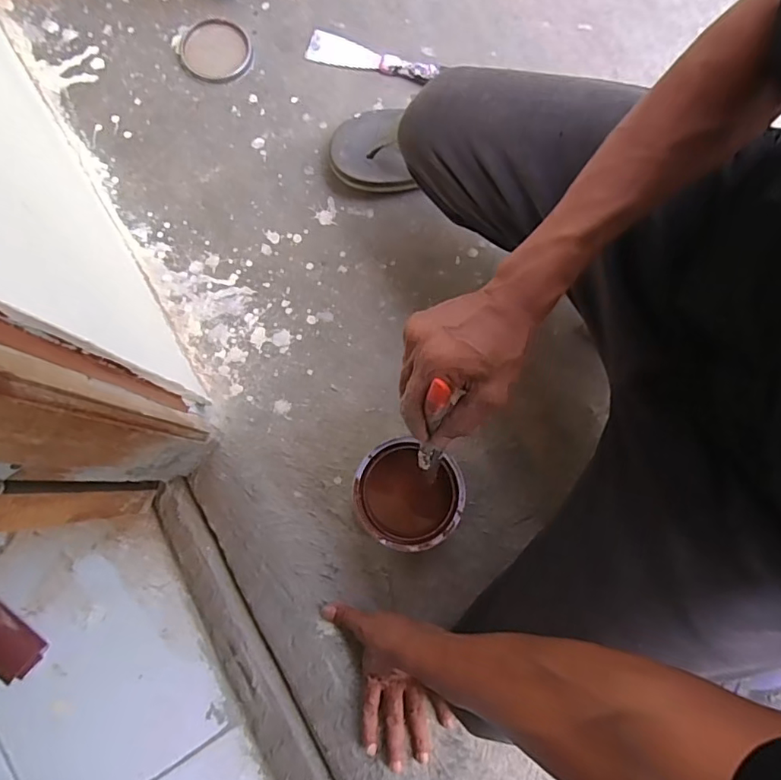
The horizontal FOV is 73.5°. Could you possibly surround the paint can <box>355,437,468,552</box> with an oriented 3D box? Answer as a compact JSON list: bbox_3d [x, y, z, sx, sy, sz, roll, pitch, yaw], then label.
[{"bbox_3d":[0.015,0.111,0.554,0.103,0.121,0.095,0,79,0],"label":"paint can"}]

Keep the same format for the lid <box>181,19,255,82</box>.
[{"bbox_3d":[-0.241,-0.469,0.722,0.093,0.004,0.096,0,79,0],"label":"lid"}]

